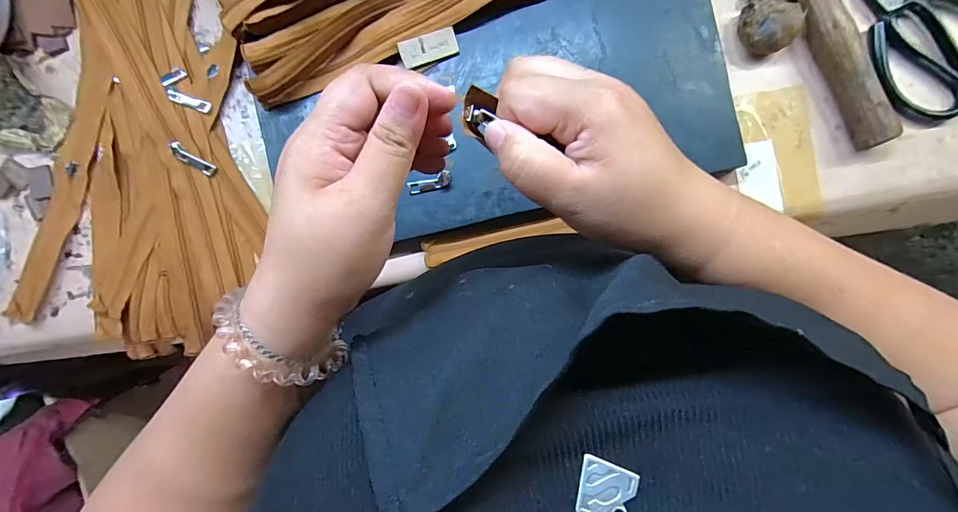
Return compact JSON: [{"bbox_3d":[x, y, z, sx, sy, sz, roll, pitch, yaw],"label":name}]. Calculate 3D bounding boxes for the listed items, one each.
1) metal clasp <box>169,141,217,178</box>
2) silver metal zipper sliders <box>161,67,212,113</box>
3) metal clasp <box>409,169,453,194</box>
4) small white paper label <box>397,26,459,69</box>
[{"bbox_3d":[-0.260,-0.087,0.390,0.041,0.004,0.012,35,95,-20],"label":"metal clasp"},{"bbox_3d":[-0.269,-0.147,0.393,0.024,0.010,0.048,-40,93,-21],"label":"silver metal zipper sliders"},{"bbox_3d":[-0.042,-0.063,0.371,0.038,0.005,0.013,-17,90,0],"label":"metal clasp"},{"bbox_3d":[-0.043,-0.178,0.367,0.049,0.004,0.023,-19,116,-4],"label":"small white paper label"}]

